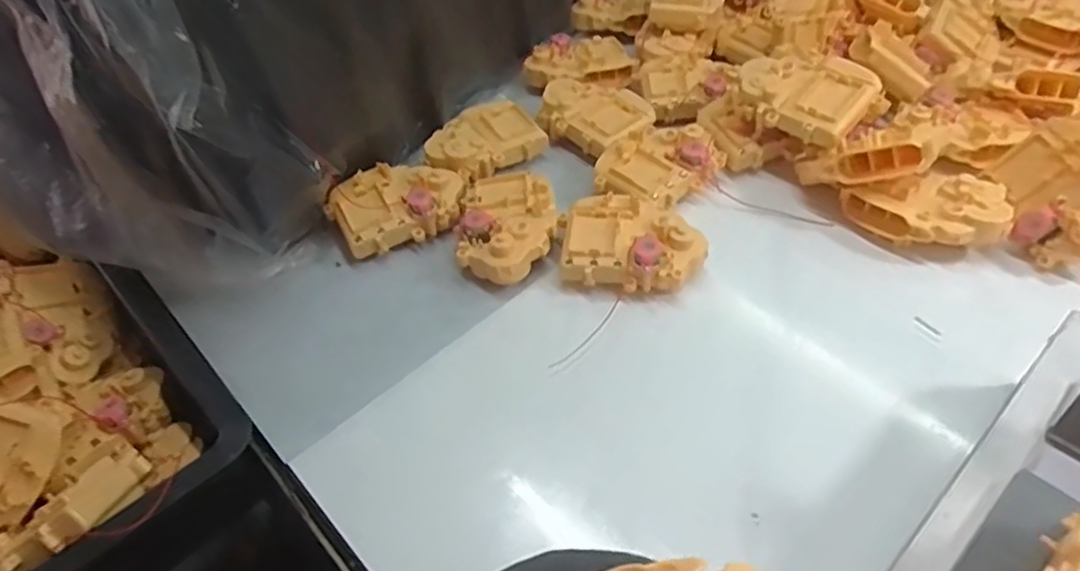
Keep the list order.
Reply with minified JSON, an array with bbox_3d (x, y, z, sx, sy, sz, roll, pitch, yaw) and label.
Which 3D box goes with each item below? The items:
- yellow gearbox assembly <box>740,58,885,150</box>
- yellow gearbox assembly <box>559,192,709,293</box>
[{"bbox_3d":[0.200,-0.143,0.515,0.092,0.030,0.068,35,77,28],"label":"yellow gearbox assembly"},{"bbox_3d":[0.064,-0.030,0.474,0.096,0.029,0.066,2,48,9],"label":"yellow gearbox assembly"}]

